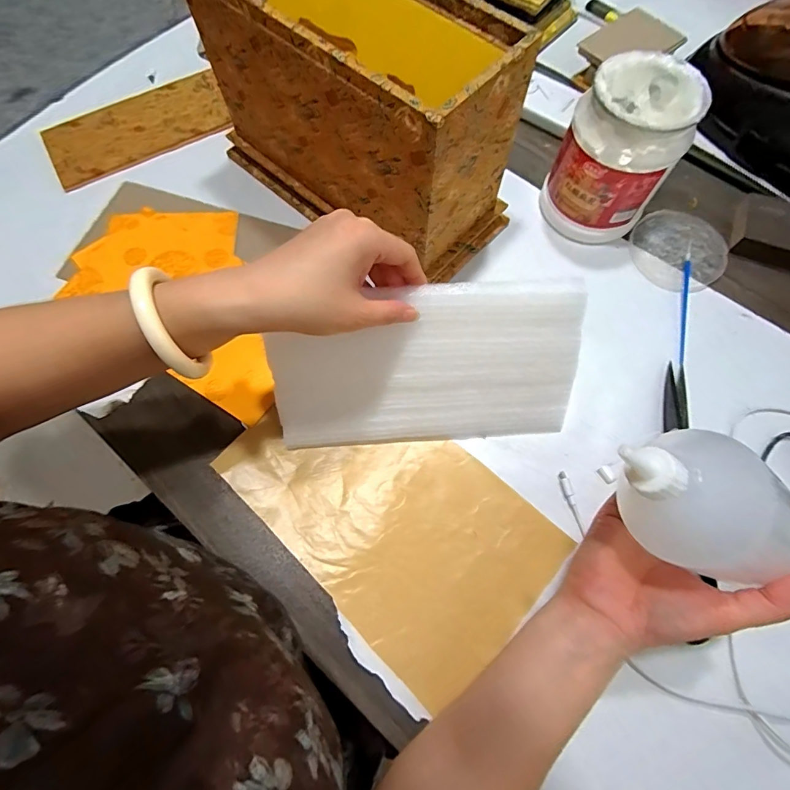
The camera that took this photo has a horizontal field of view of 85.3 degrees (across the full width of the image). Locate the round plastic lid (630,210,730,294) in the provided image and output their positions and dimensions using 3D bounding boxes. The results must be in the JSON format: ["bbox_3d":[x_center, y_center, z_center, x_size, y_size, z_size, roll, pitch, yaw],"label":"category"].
[{"bbox_3d":[0.323,-0.165,0.489,0.100,0.008,0.103,0,71,1],"label":"round plastic lid"}]

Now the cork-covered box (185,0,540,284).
[{"bbox_3d":[-0.038,-0.282,0.426,0.312,0.190,0.144,37,75,13],"label":"cork-covered box"}]

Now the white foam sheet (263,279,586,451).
[{"bbox_3d":[0.026,-0.022,0.376,0.262,0.146,0.007,-3,33,-1],"label":"white foam sheet"}]

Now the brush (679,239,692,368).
[{"bbox_3d":[0.313,-0.102,0.461,0.007,0.004,0.155,14,71,6],"label":"brush"}]

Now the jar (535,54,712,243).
[{"bbox_3d":[0.231,-0.249,0.447,0.104,0.135,0.106,0,71,1],"label":"jar"}]

